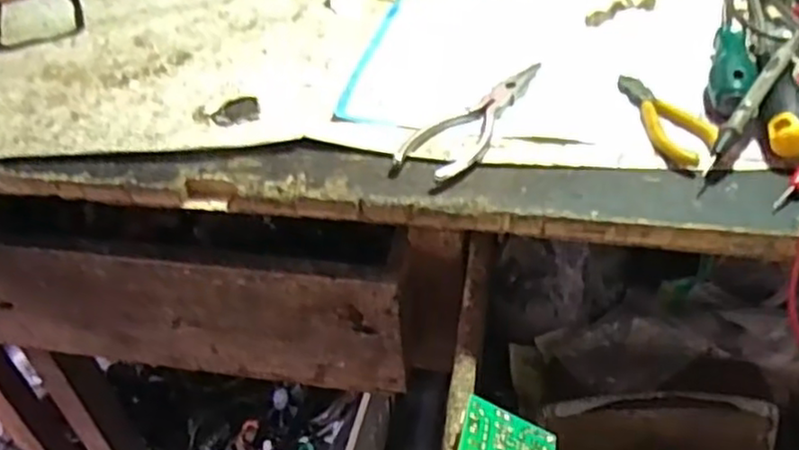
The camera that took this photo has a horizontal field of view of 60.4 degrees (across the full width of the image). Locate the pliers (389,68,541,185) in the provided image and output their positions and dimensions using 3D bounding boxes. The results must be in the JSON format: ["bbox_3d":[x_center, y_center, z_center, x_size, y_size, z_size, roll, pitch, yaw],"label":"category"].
[{"bbox_3d":[0.054,-0.076,0.467,0.045,0.011,0.150,23,48,24],"label":"pliers"}]

